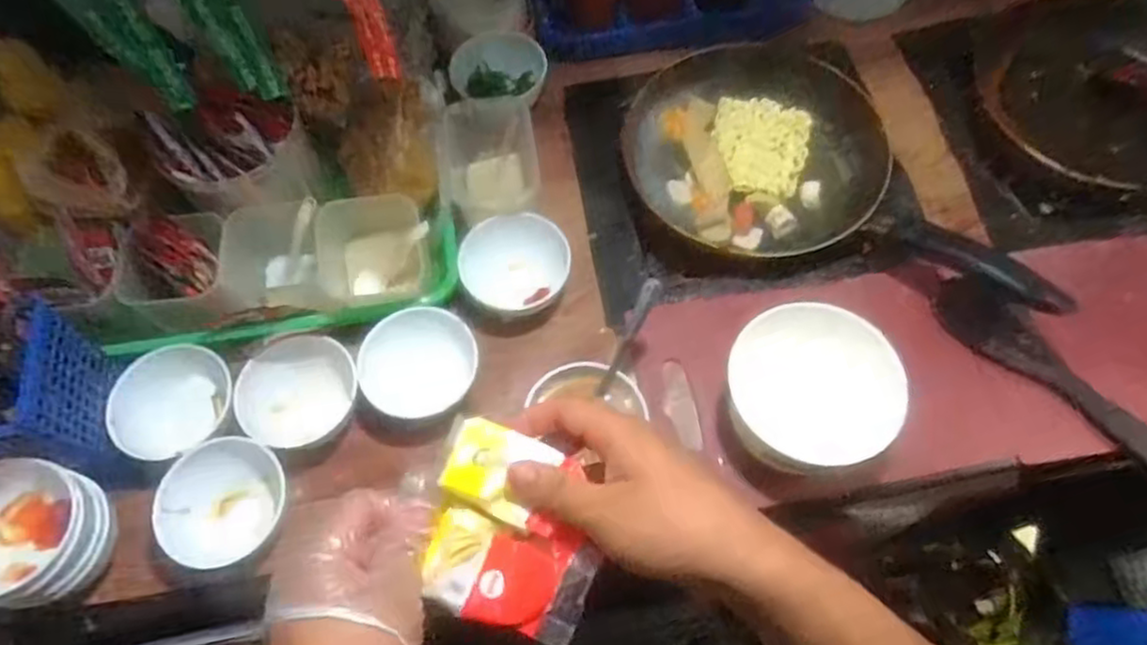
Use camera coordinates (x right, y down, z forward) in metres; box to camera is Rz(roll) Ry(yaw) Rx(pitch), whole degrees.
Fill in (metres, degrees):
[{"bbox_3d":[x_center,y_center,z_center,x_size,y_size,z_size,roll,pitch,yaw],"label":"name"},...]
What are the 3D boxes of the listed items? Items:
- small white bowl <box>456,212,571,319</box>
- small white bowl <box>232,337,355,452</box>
[{"bbox_3d":[-0.052,-0.051,0.640,0.092,0.045,0.083,-13,66,-4],"label":"small white bowl"},{"bbox_3d":[-0.217,0.055,0.581,0.090,0.039,0.081,-32,69,-12],"label":"small white bowl"}]

